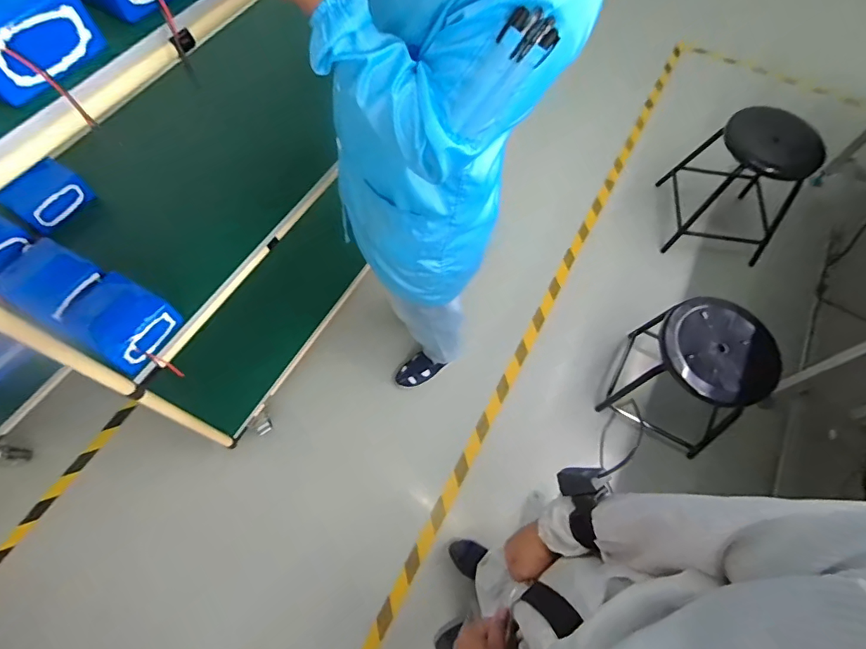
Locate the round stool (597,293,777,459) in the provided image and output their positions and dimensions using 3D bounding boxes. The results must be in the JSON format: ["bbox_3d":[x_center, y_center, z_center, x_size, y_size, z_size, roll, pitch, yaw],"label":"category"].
[{"bbox_3d":[0.731,0.137,1.347,0.344,0.339,0.308,25,67,11],"label":"round stool"}]

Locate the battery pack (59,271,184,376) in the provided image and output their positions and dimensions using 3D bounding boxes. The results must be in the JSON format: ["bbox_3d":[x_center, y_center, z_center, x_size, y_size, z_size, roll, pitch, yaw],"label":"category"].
[{"bbox_3d":[-0.593,-0.011,0.883,0.187,0.053,0.144,32,69,14],"label":"battery pack"}]

